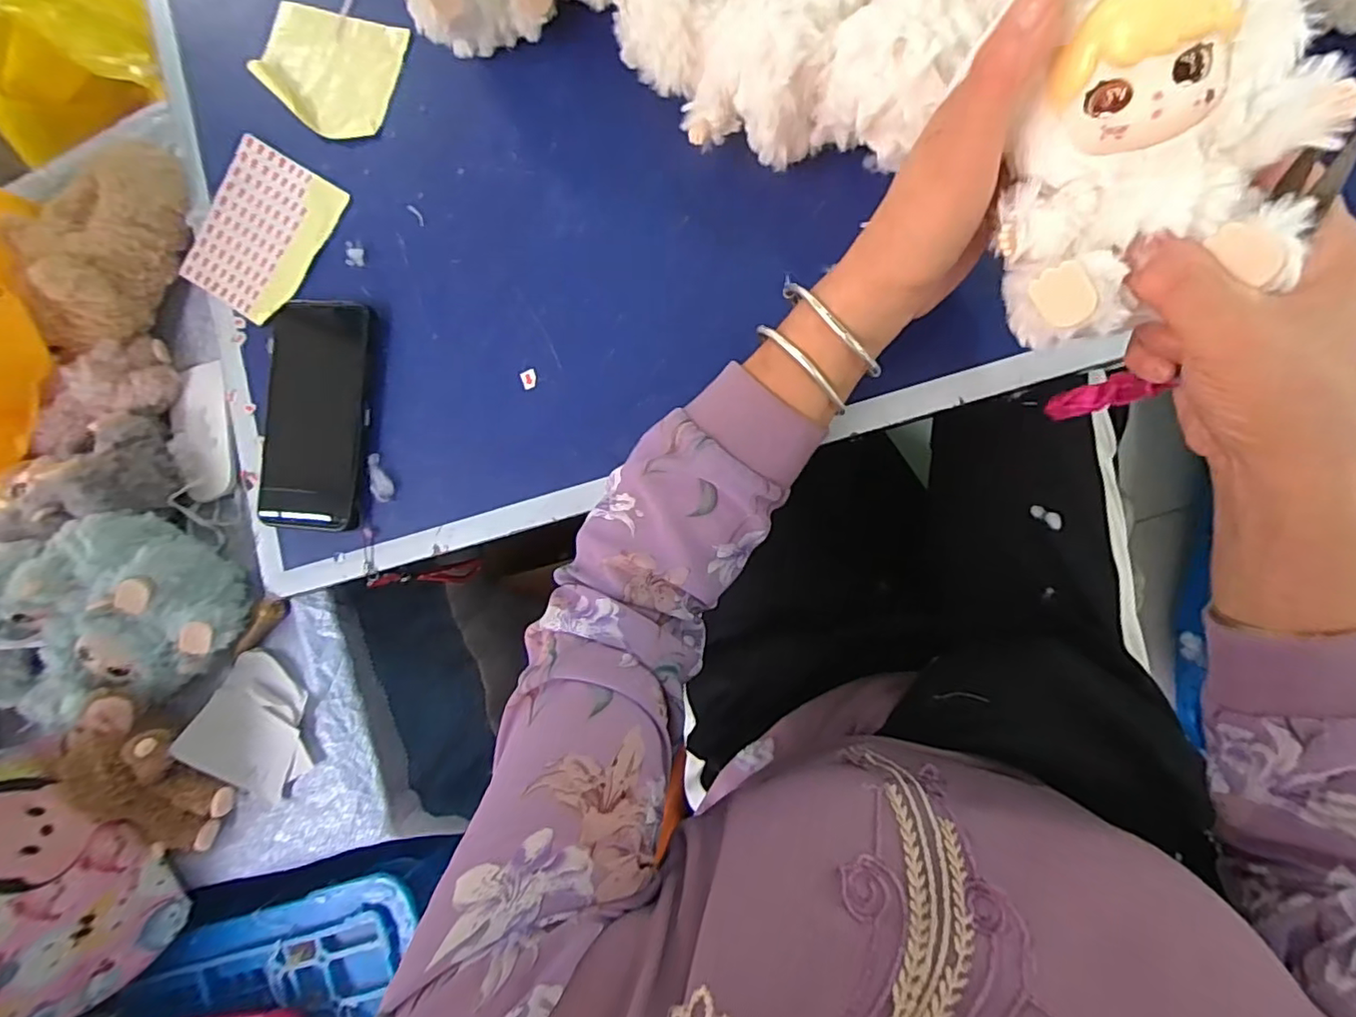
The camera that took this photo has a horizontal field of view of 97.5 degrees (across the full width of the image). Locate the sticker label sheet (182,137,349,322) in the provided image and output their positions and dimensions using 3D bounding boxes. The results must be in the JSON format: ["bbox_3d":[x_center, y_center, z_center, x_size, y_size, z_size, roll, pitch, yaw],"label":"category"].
[{"bbox_3d":[-0.319,-0.211,0.460,0.101,0.011,0.120,31,92,8],"label":"sticker label sheet"}]

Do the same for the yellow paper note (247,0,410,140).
[{"bbox_3d":[-0.267,-0.333,0.454,0.118,0.012,0.087,23,91,8],"label":"yellow paper note"}]

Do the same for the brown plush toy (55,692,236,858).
[{"bbox_3d":[-0.409,0.206,0.453,0.085,0.043,0.136,-40,83,5],"label":"brown plush toy"}]

